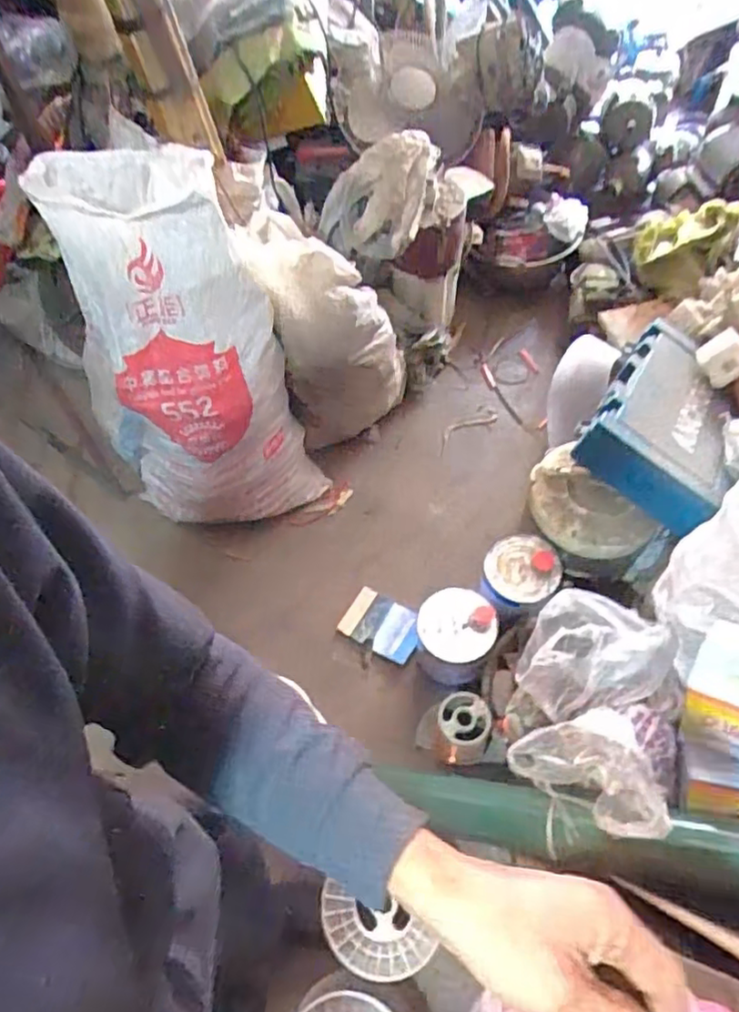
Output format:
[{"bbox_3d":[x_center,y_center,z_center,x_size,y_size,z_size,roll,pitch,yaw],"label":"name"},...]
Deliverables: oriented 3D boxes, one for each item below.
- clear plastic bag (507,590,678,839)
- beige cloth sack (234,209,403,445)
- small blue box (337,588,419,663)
[{"bbox_3d":[0.358,0.319,1.056,0.224,0.143,0.379,13,61,11],"label":"clear plastic bag"},{"bbox_3d":[-0.090,-0.427,1.613,0.322,0.642,0.258,6,59,7],"label":"beige cloth sack"},{"bbox_3d":[0.037,0.286,1.556,0.206,0.029,0.135,21,59,31],"label":"small blue box"}]

